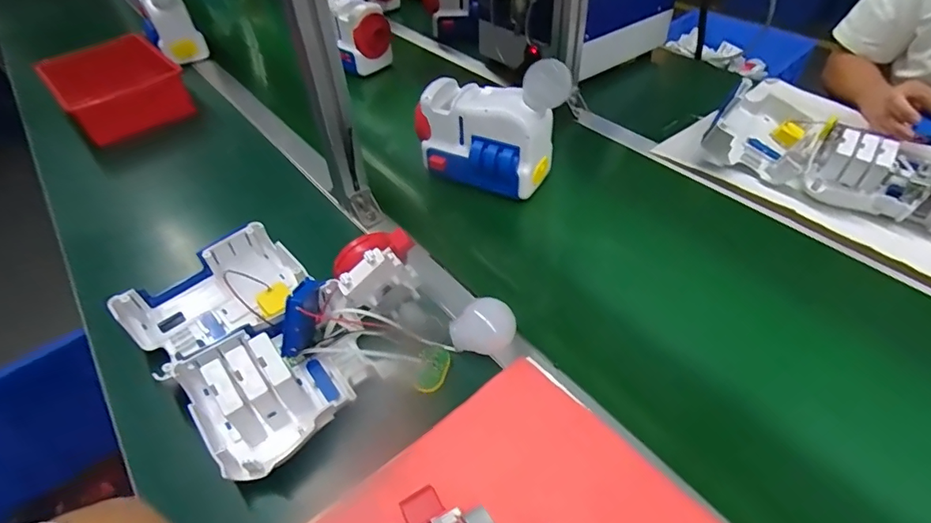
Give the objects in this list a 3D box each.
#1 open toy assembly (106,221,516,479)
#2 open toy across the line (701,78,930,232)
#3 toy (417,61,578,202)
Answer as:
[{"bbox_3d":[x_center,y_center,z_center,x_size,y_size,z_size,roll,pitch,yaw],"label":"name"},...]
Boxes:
[{"bbox_3d":[-0.173,0.057,0.546,0.337,0.113,0.305,-29,50,-22],"label":"open toy assembly"},{"bbox_3d":[0.546,-0.163,0.715,0.324,0.094,0.184,26,52,27],"label":"open toy across the line"},{"bbox_3d":[0.031,-0.185,0.684,0.207,0.167,0.067,11,47,15],"label":"toy"}]

